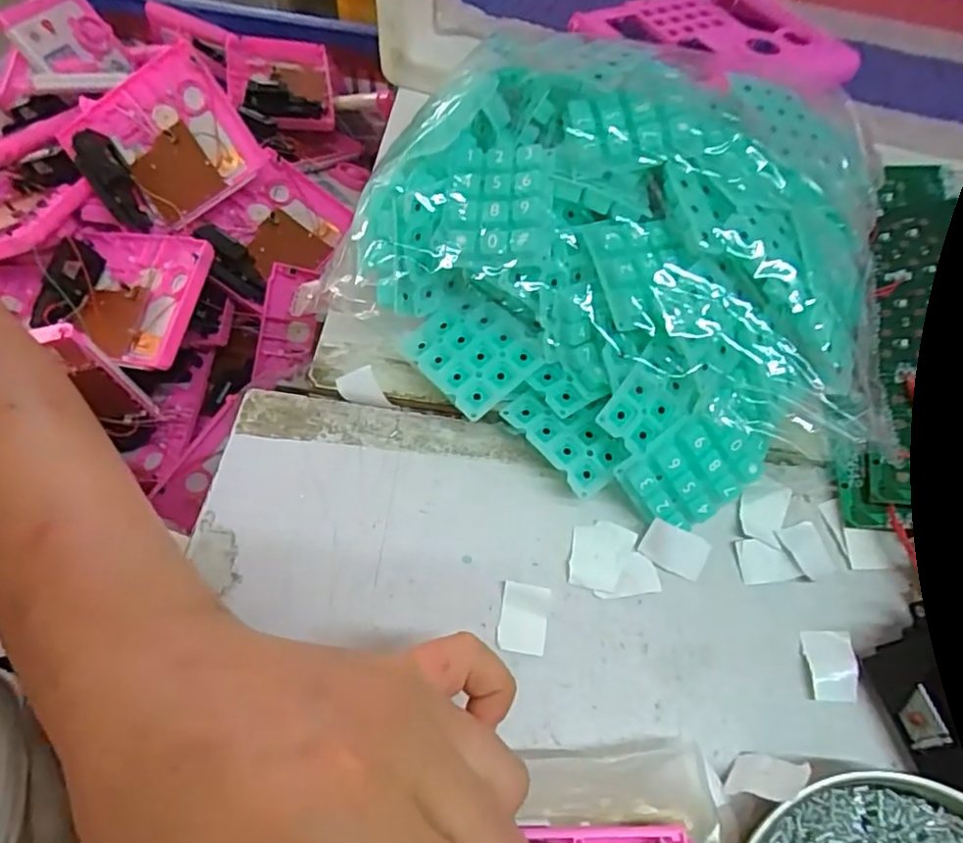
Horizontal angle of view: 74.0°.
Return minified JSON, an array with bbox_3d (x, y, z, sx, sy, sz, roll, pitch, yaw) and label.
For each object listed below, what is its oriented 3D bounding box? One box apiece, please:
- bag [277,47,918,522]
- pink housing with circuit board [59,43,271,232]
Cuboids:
[{"bbox_3d":[0.083,-0.085,0.310,0.246,0.087,0.228,35,64,16],"label":"bag"},{"bbox_3d":[-0.311,-0.274,0.628,0.157,0.030,0.144,-39,99,2],"label":"pink housing with circuit board"}]

